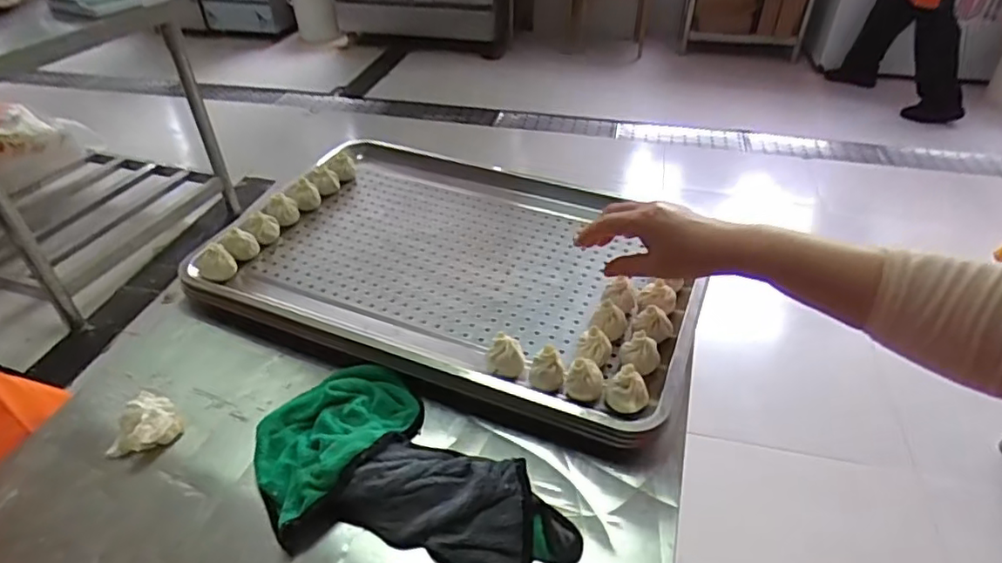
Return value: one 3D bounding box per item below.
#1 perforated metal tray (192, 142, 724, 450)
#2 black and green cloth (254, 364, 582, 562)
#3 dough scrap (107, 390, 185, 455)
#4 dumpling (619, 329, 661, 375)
[{"bbox_3d":[-0.047,-0.042,0.749,0.563,0.050,0.393,16,43,16],"label":"perforated metal tray"},{"bbox_3d":[-0.089,0.175,0.508,0.288,0.026,0.166,33,50,31],"label":"black and green cloth"},{"bbox_3d":[-0.332,0.135,0.561,0.047,0.029,0.059,12,42,13],"label":"dough scrap"},{"bbox_3d":[0.140,0.071,0.598,0.039,0.031,0.033,12,42,12],"label":"dumpling"}]

